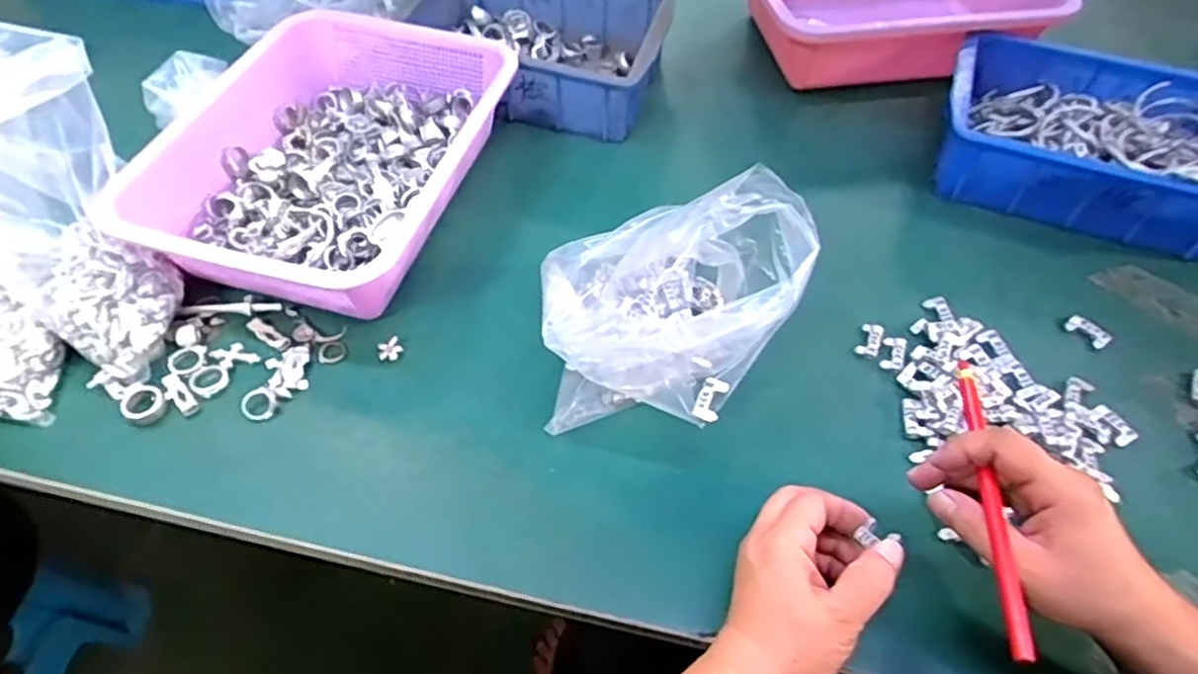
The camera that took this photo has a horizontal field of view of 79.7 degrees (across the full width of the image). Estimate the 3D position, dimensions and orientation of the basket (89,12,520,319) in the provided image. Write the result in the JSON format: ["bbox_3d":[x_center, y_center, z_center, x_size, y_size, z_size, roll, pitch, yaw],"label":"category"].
[{"bbox_3d":[-0.219,-0.148,0.585,0.225,0.070,0.297,17,54,10],"label":"basket"}]

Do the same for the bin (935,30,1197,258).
[{"bbox_3d":[0.448,-0.182,0.652,0.259,0.068,0.185,18,55,11],"label":"bin"}]

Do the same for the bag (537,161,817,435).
[{"bbox_3d":[0.038,-0.025,0.488,0.156,0.121,0.179,31,58,19],"label":"bag"}]

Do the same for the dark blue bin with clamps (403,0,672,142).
[{"bbox_3d":[-0.060,-0.293,0.715,0.244,0.063,0.174,17,54,10],"label":"dark blue bin with clamps"}]

